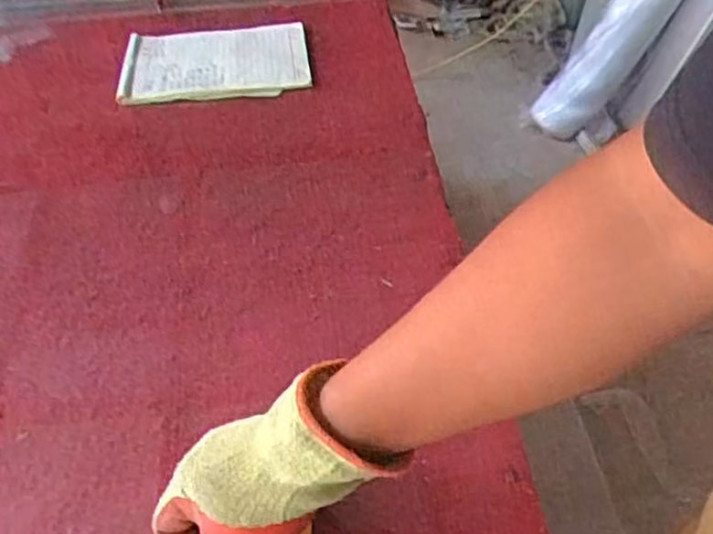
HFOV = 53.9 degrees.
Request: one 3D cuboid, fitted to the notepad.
[{"bbox_3d":[-0.211,-0.313,1.050,0.272,0.014,0.197,-6,45,-3],"label":"notepad"}]

